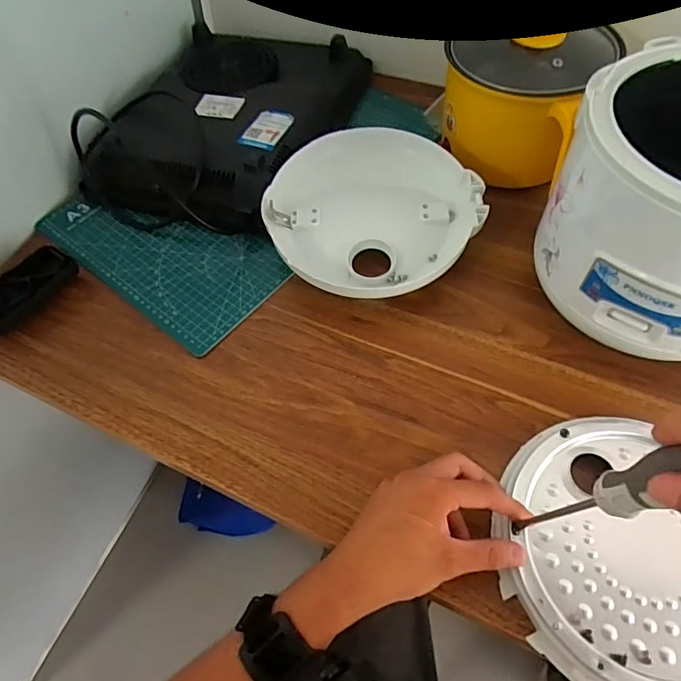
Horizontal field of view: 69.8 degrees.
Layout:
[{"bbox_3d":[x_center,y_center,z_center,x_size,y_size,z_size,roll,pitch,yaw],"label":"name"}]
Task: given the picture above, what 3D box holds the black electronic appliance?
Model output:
[{"bbox_3d":[-0.134,-0.277,0.606,0.263,0.063,0.348,15,60,13],"label":"black electronic appliance"}]

